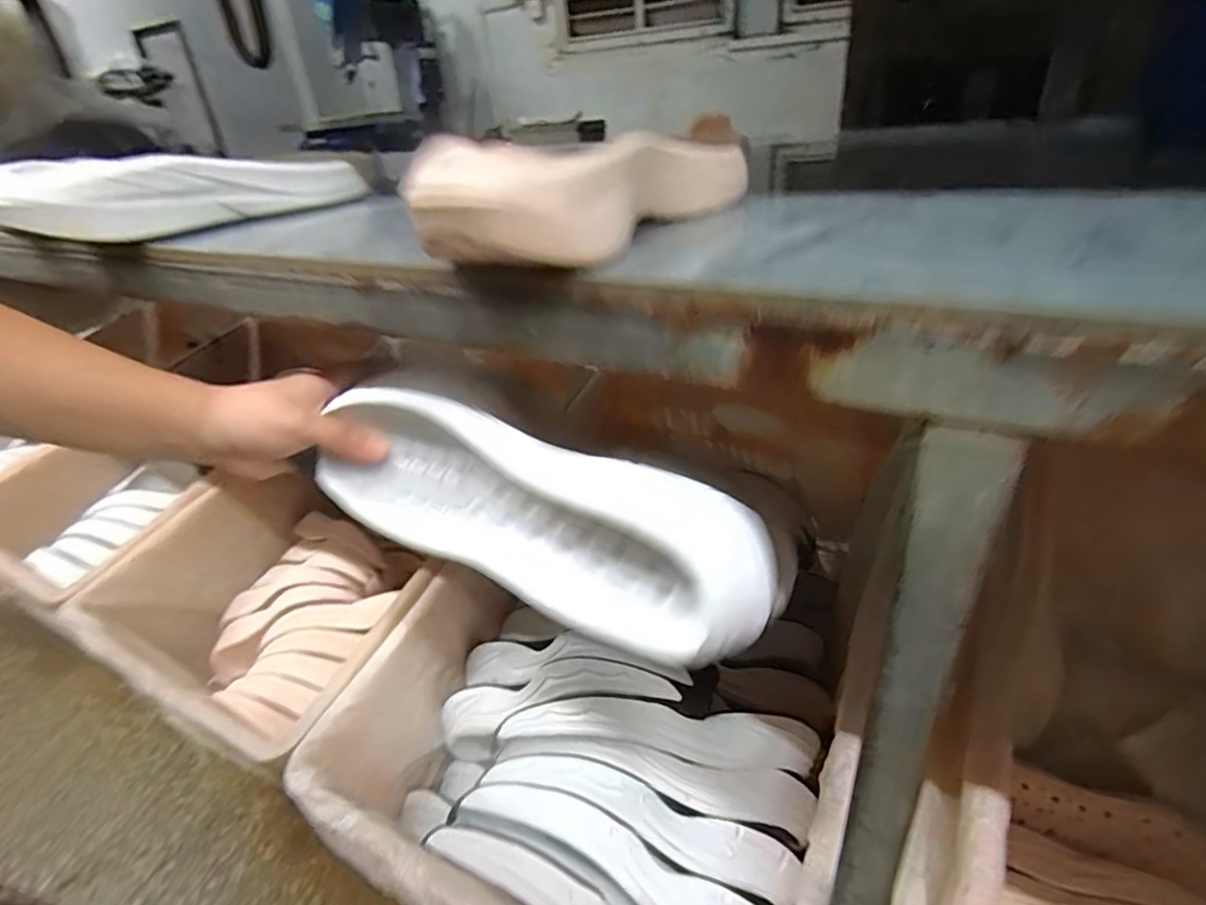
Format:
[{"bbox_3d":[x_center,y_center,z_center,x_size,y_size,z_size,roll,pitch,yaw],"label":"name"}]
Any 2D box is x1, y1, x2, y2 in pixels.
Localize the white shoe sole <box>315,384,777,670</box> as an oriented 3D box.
[{"bbox_3d":[-0.054,0.029,0.347,0.294,0.098,0.044,15,36,29],"label":"white shoe sole"}]

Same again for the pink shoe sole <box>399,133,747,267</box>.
[{"bbox_3d":[0.004,-0.127,0.286,0.052,0.046,0.207,11,31,38],"label":"pink shoe sole"}]

